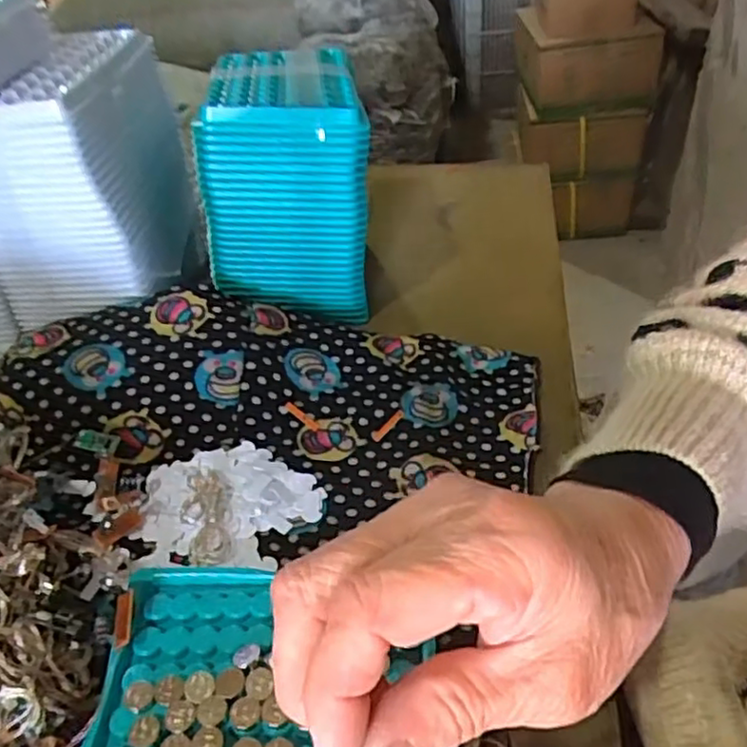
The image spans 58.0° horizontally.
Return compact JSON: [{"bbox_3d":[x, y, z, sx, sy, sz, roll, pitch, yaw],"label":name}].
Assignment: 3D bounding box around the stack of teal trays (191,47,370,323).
[{"bbox_3d":[-0.049,-0.118,0.437,0.097,0.144,0.121,-2,41,3],"label":"stack of teal trays"}]

